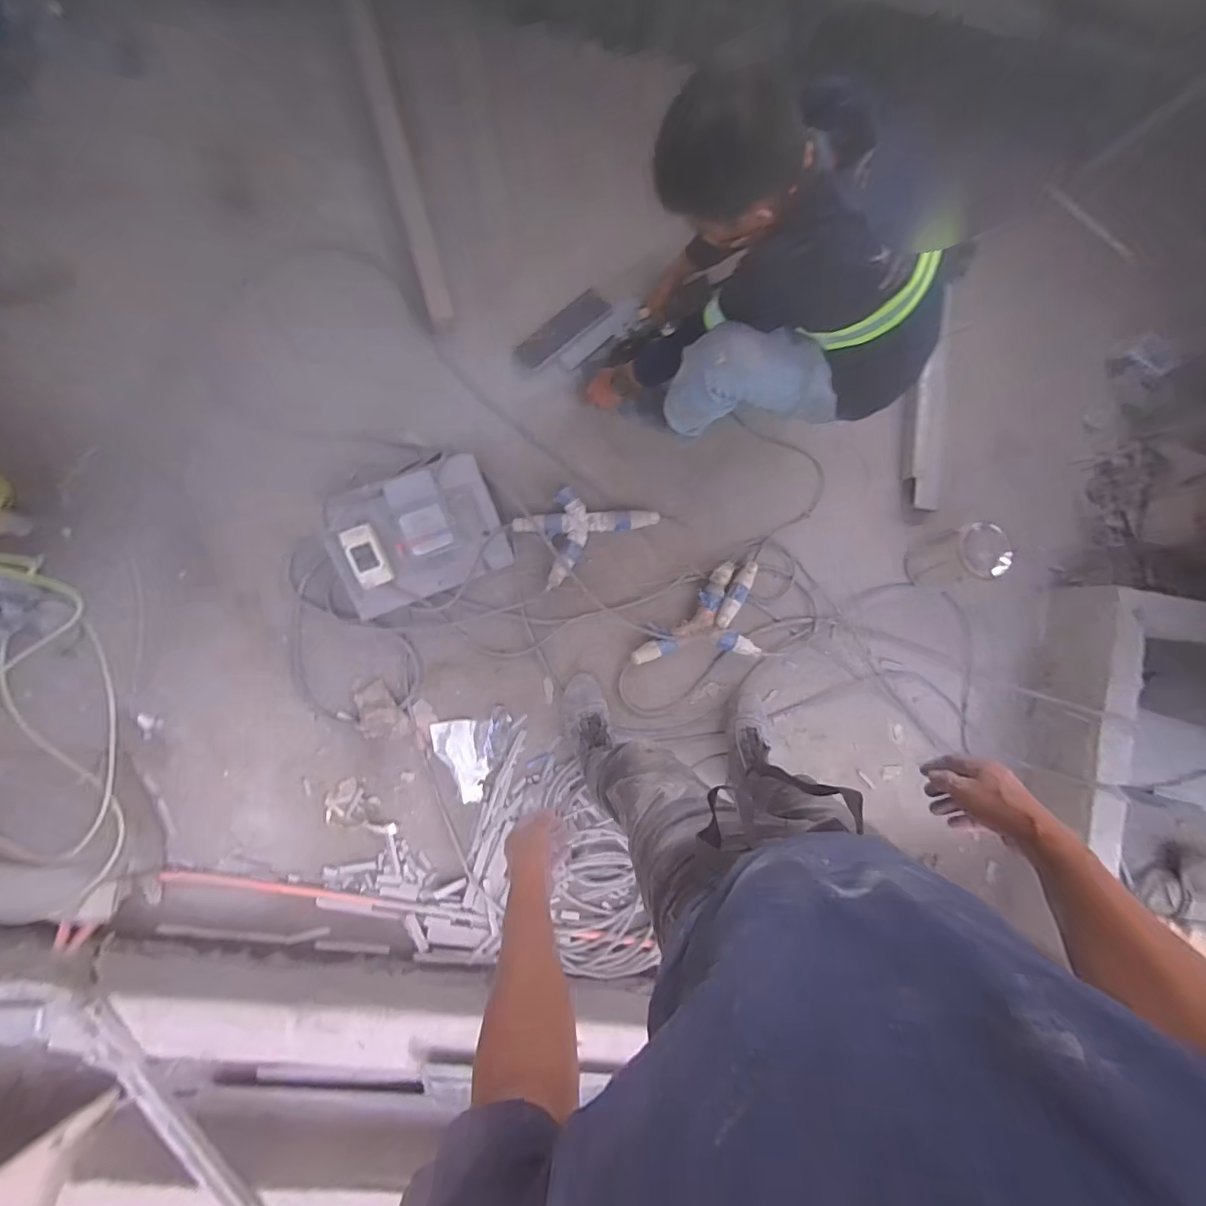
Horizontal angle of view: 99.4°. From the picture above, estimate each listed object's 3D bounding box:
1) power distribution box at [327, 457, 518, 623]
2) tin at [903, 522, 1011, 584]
[{"bbox_3d":[-0.463,-0.164,1.261,0.410,0.112,0.312,-21,96,-5],"label":"power distribution box"},{"bbox_3d":[0.970,-0.130,1.401,0.124,0.195,0.158,-6,88,-6],"label":"tin"}]

